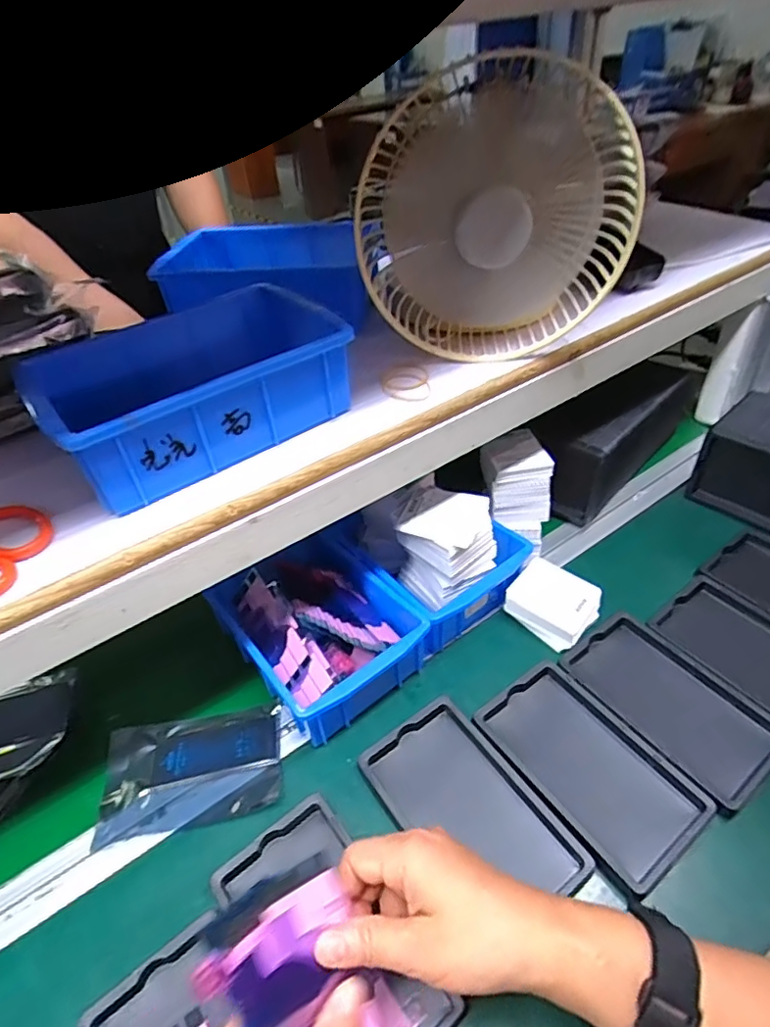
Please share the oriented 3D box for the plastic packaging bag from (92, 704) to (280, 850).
[{"bbox_3d":[-0.158,0.208,0.458,0.144,0.008,0.088,-8,41,-3],"label":"plastic packaging bag"}]

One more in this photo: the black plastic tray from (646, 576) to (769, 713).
[{"bbox_3d":[0.330,0.126,0.501,0.094,0.015,0.159,-28,45,-23],"label":"black plastic tray"}]

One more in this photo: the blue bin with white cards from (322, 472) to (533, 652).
[{"bbox_3d":[0.038,0.030,0.557,0.133,0.121,0.165,-33,48,-28],"label":"blue bin with white cards"}]

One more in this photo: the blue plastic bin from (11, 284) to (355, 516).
[{"bbox_3d":[-0.134,-0.089,0.401,0.190,0.061,0.127,-29,46,-25],"label":"blue plastic bin"}]

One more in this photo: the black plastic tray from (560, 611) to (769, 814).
[{"bbox_3d":[0.237,0.154,0.470,0.098,0.016,0.157,-27,45,-23],"label":"black plastic tray"}]

